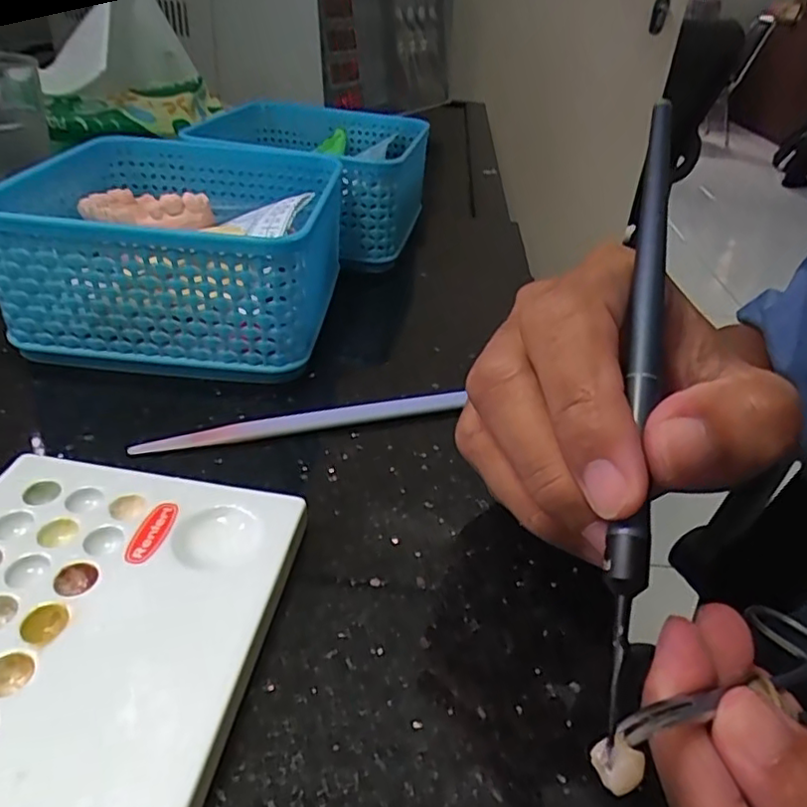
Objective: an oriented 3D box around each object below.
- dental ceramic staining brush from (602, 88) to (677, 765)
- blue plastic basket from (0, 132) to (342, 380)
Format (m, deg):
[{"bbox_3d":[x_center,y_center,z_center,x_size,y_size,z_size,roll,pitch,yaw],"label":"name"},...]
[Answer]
[{"bbox_3d":[0.055,-0.010,0.143,0.008,0.006,0.153,10,68,6],"label":"dental ceramic staining brush"},{"bbox_3d":[-0.101,-0.073,0.296,0.129,0.065,0.132,5,35,-1],"label":"blue plastic basket"}]

